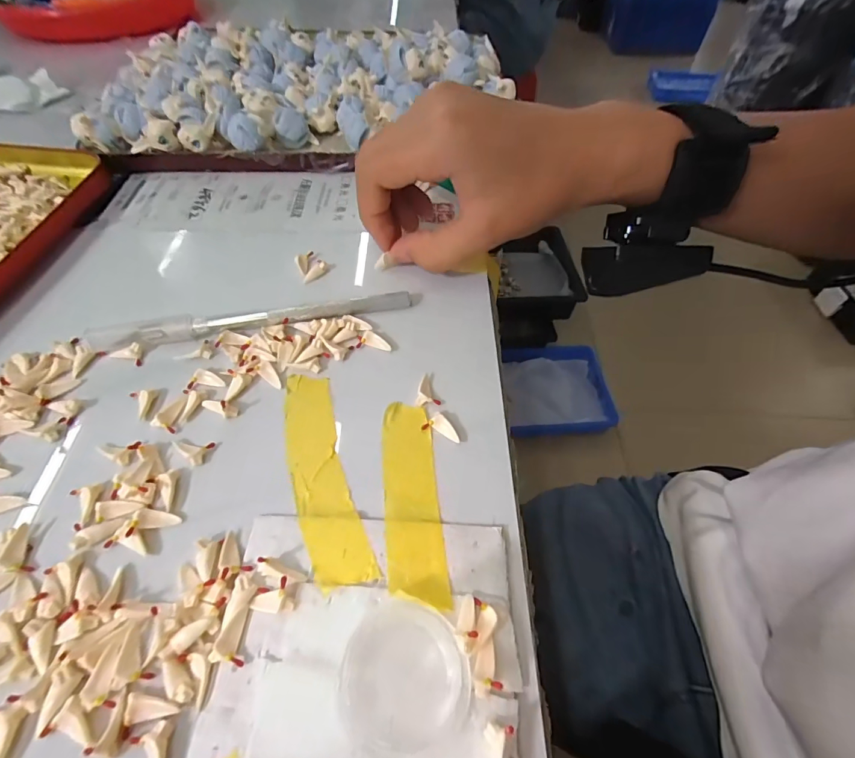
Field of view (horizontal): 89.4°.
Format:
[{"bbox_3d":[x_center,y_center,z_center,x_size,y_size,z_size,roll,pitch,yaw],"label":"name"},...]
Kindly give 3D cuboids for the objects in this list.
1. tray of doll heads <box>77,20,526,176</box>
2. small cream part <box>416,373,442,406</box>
[{"bbox_3d":[-0.084,-0.236,0.338,0.296,0.032,0.204,-3,54,-3],"label":"tray of doll heads"},{"bbox_3d":[0.000,0.004,0.189,0.010,0.007,0.015,1,53,0],"label":"small cream part"}]

